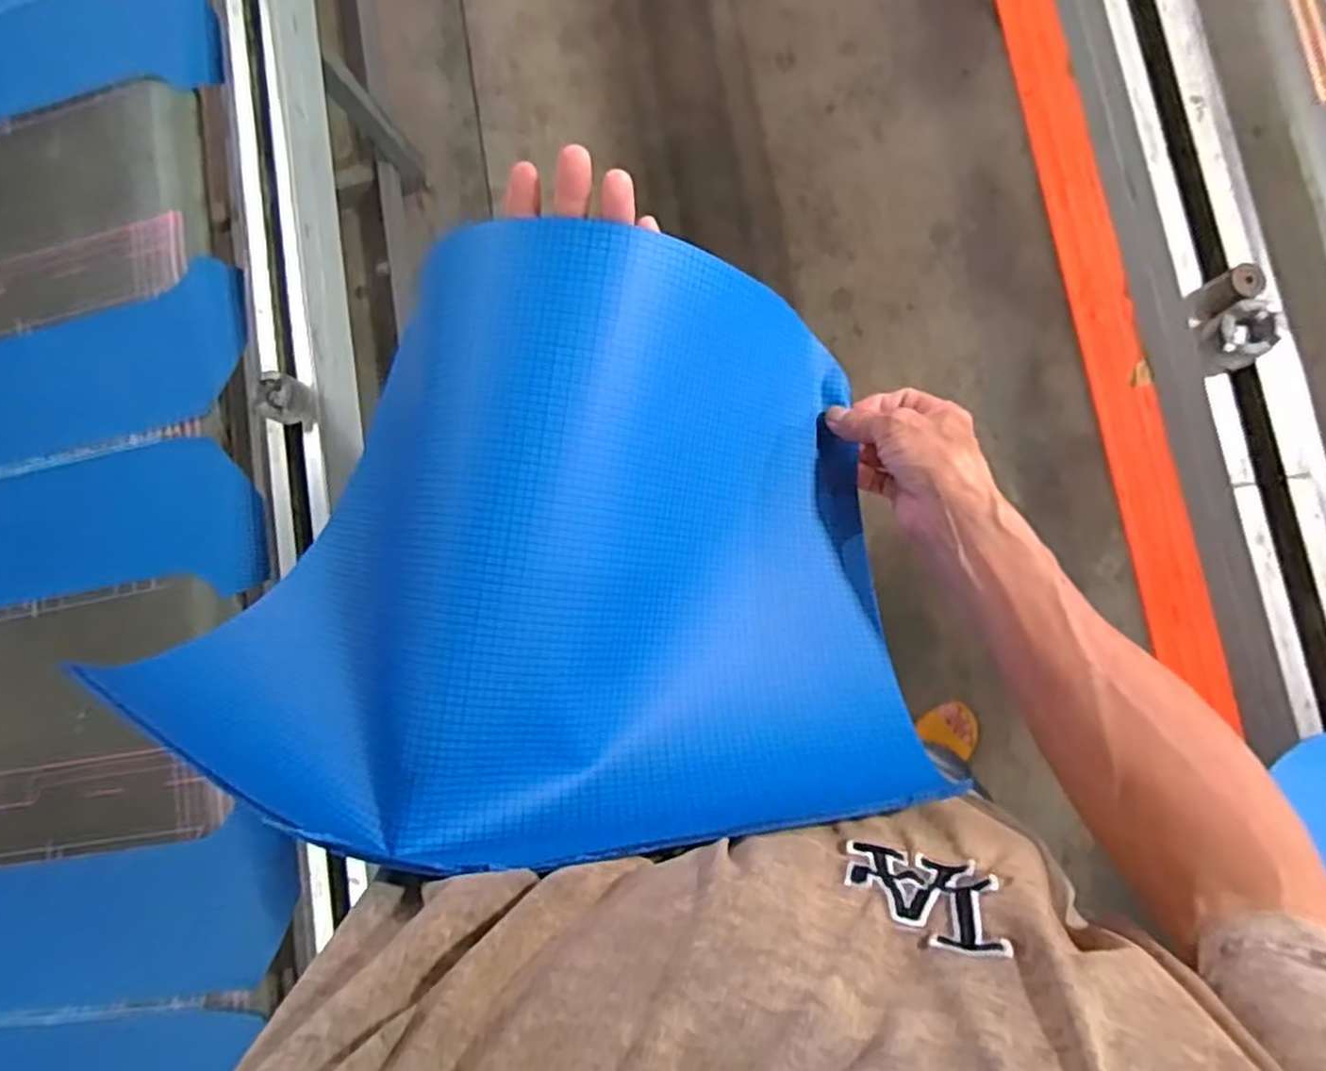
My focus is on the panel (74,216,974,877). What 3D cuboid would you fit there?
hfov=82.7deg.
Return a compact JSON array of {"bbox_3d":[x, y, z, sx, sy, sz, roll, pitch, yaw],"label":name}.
[{"bbox_3d":[-0.070,0.011,0.427,0.378,0.183,0.331,-10,86,9],"label":"panel"}]

